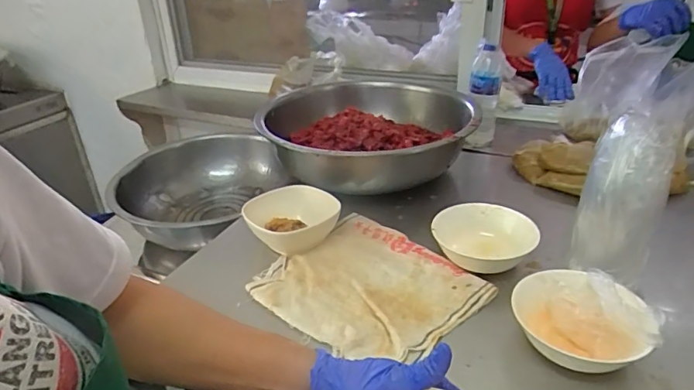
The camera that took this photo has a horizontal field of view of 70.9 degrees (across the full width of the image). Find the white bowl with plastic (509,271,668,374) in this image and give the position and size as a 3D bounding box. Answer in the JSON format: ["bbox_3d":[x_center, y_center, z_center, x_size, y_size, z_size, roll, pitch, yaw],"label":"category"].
[{"bbox_3d":[0.250,0.136,0.524,0.128,0.068,0.129,-2,29,1],"label":"white bowl with plastic"}]

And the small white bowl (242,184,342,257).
[{"bbox_3d":[-0.087,0.037,0.734,0.131,0.055,0.118,-22,34,-31],"label":"small white bowl"}]

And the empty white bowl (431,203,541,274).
[{"bbox_3d":[0.191,0.062,0.680,0.137,0.051,0.124,10,31,22],"label":"empty white bowl"}]

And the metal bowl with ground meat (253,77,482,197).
[{"bbox_3d":[0.038,-0.111,0.939,0.383,0.108,0.380,-2,29,1],"label":"metal bowl with ground meat"}]

